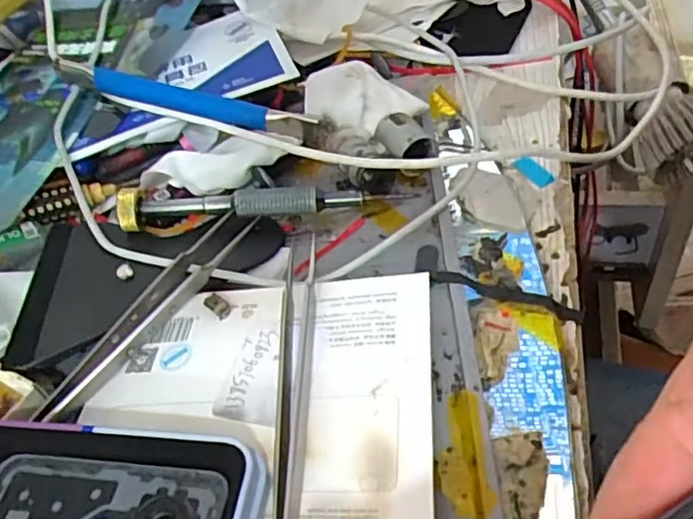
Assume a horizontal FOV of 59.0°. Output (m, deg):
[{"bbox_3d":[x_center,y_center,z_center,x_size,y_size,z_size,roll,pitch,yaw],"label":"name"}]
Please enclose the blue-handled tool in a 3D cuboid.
[{"bbox_3d":[-0.067,-0.073,0.286,0.101,0.013,0.007,14,45,2],"label":"blue-handled tool"}]

